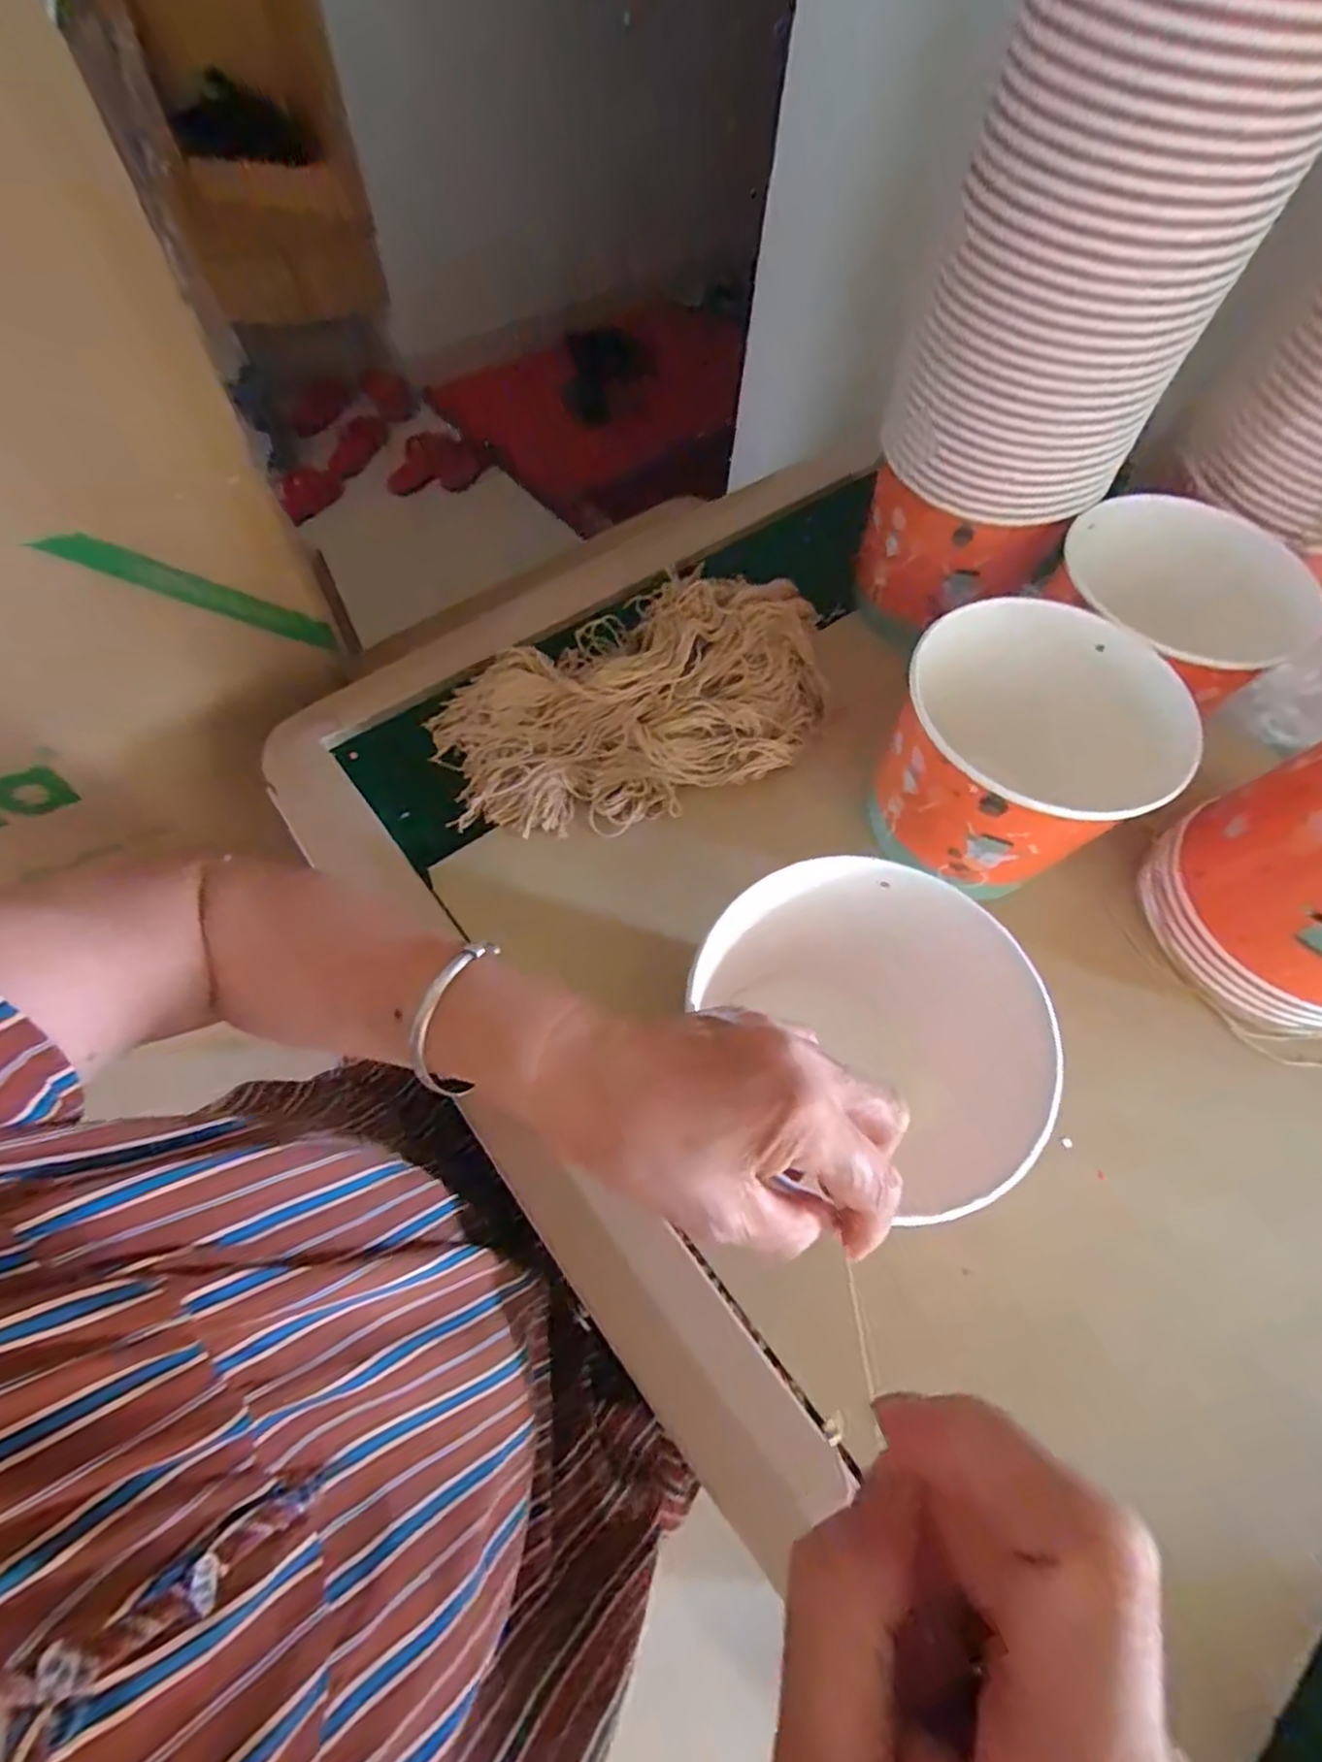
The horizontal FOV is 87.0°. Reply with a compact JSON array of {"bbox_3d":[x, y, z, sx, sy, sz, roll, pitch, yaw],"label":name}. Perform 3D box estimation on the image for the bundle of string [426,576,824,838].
[{"bbox_3d":[-0.017,-0.133,0.520,0.300,0.063,0.176,-13,64,-10],"label":"bundle of string"}]

